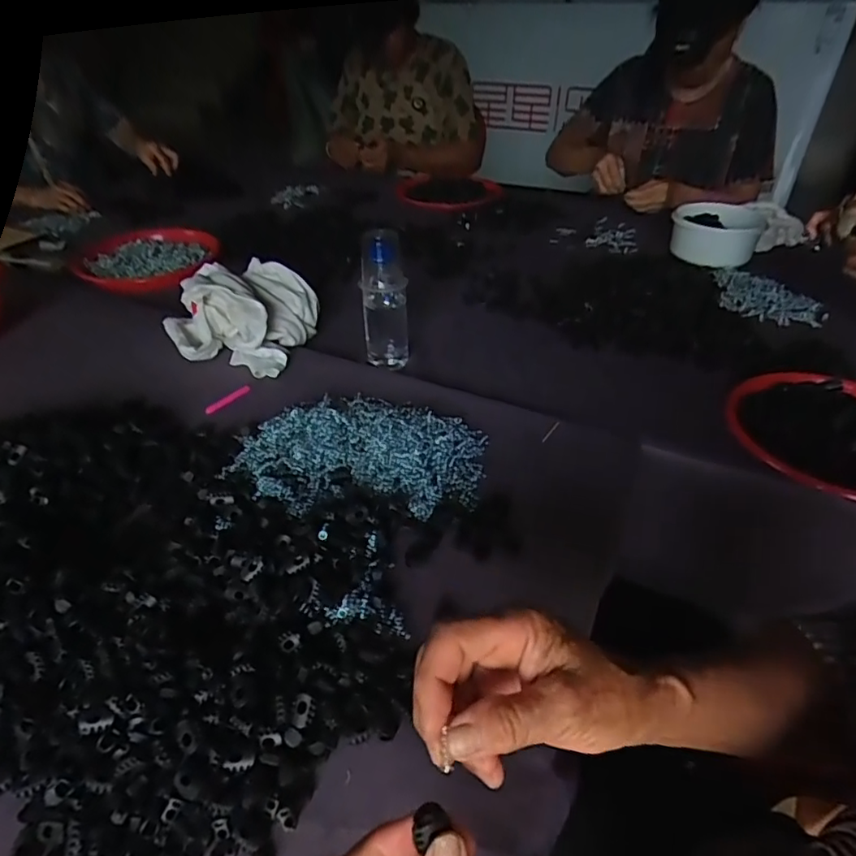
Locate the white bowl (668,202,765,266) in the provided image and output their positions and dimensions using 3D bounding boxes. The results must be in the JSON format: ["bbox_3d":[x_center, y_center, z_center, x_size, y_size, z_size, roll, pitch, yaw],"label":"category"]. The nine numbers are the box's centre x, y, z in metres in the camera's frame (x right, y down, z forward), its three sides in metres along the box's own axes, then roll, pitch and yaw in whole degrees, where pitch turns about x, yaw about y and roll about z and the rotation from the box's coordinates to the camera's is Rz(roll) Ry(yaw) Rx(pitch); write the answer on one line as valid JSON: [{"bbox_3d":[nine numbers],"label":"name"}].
[{"bbox_3d":[0.549,-0.371,1.065,0.157,0.092,0.167,20,43,24],"label":"white bowl"}]

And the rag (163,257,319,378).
[{"bbox_3d":[-0.267,-0.165,0.787,0.194,0.094,0.184,11,40,12],"label":"rag"}]

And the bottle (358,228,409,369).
[{"bbox_3d":[-0.057,-0.173,0.746,0.061,0.166,0.059,-3,39,-4],"label":"bottle"}]

